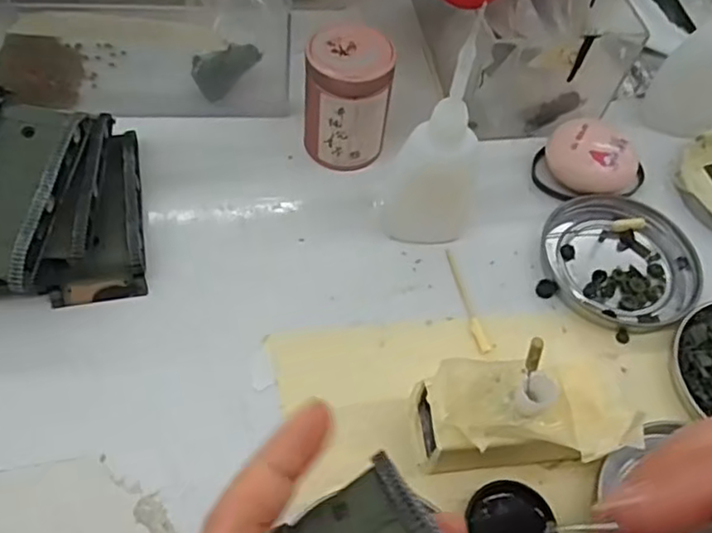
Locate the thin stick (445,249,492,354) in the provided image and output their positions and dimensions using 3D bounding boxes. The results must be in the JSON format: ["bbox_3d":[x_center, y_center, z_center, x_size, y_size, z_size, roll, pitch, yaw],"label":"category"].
[{"bbox_3d":[0.053,0.015,0.317,0.006,0.004,0.059,-10,59,-11],"label":"thin stick"}]

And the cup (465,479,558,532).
[{"bbox_3d":[0.062,0.104,0.258,0.034,0.008,0.034,2,57,-4],"label":"cup"}]

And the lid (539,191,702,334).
[{"bbox_3d":[0.135,-0.004,0.334,0.078,0.007,0.079,2,57,-4],"label":"lid"}]

